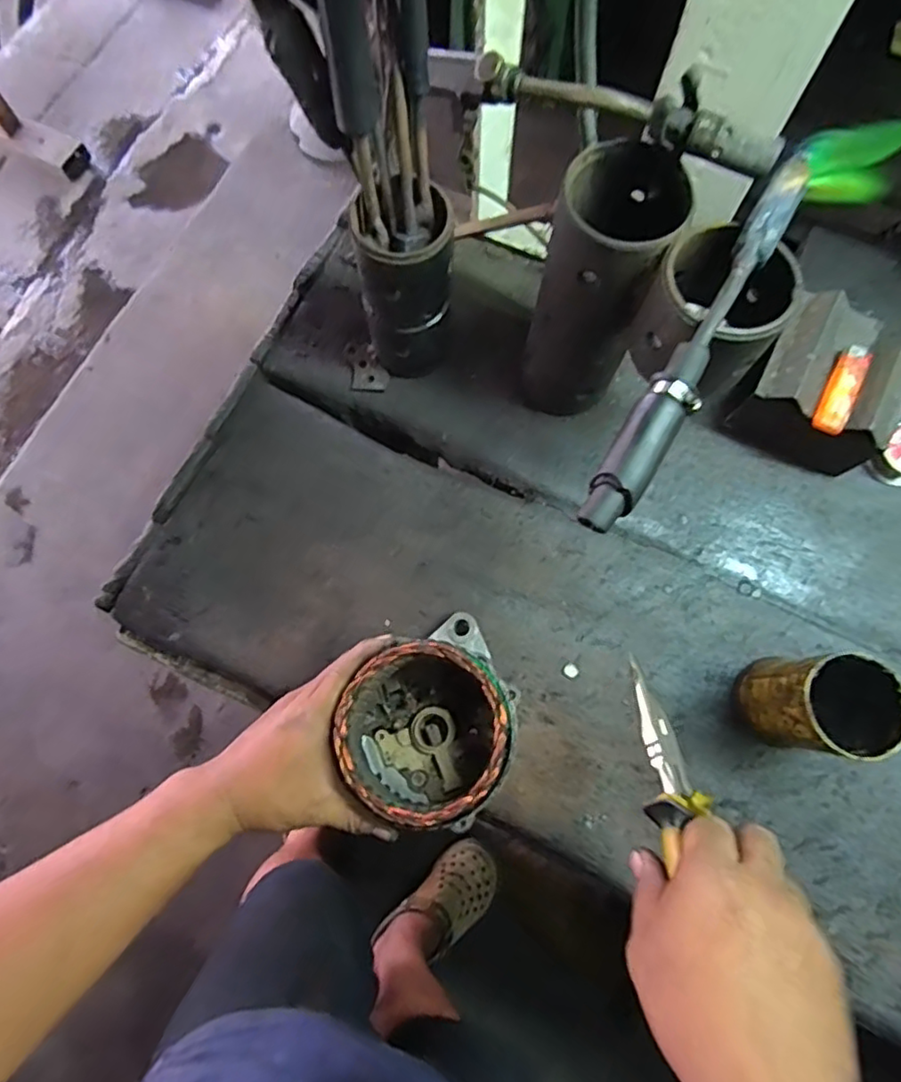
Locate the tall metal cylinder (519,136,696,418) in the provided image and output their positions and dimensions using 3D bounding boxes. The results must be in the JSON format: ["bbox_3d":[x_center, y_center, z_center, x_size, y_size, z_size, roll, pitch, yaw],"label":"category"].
[{"bbox_3d":[0.117,-0.199,0.510,0.088,0.219,0.090,0,74,0],"label":"tall metal cylinder"}]

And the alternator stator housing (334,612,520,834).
[{"bbox_3d":[-0.008,0.144,0.482,0.142,0.098,0.131,0,74,0],"label":"alternator stator housing"}]

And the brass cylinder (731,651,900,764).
[{"bbox_3d":[0.287,0.129,0.487,0.078,0.116,0.079,1,74,0],"label":"brass cylinder"}]

